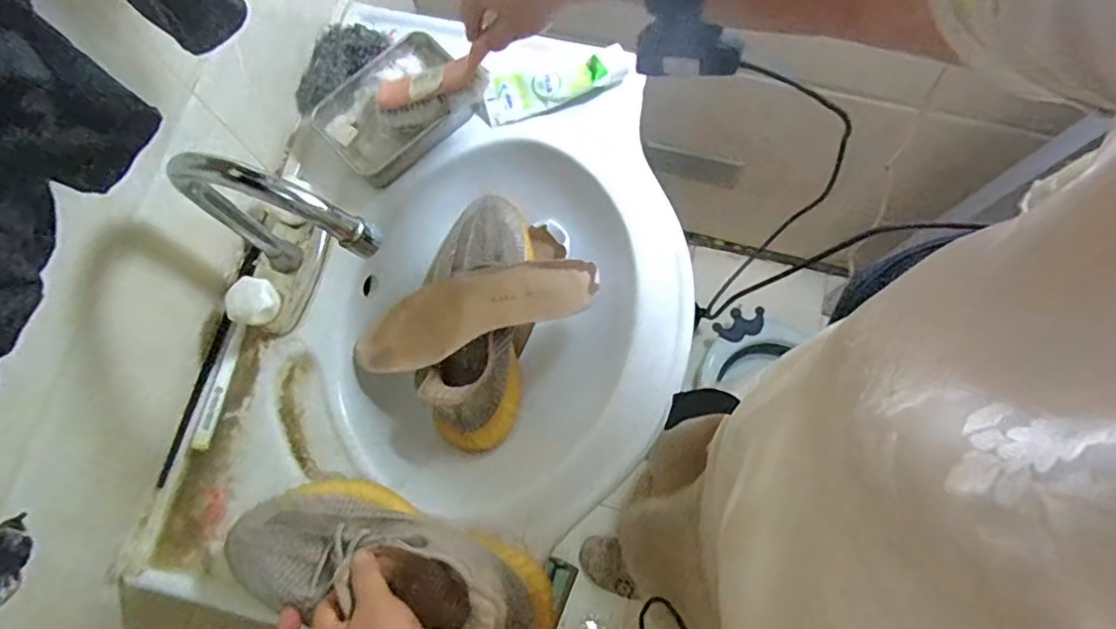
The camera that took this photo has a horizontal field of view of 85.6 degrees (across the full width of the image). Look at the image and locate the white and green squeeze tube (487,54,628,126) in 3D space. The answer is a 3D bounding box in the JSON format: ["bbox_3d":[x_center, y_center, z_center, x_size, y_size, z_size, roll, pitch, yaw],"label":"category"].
[{"bbox_3d":[-0.003,-0.231,0.610,0.140,0.029,0.042,-9,75,-3],"label":"white and green squeeze tube"}]

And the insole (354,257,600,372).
[{"bbox_3d":[-0.079,-0.009,0.579,0.234,0.021,0.074,-20,76,-5],"label":"insole"}]

